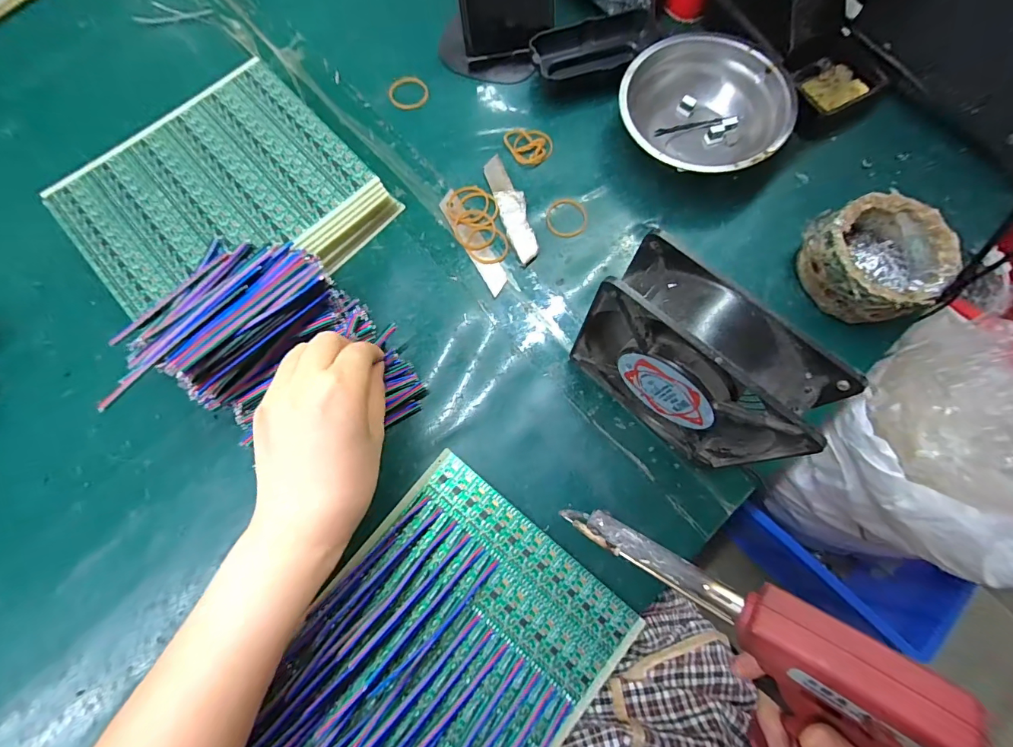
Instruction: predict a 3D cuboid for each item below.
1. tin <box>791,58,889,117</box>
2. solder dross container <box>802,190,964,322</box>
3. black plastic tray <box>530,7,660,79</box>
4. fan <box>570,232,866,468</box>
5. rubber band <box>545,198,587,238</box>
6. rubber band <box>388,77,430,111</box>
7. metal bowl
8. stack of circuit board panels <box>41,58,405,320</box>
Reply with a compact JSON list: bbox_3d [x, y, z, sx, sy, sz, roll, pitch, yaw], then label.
[{"bbox_3d":[0.267,-0.236,0.355,0.065,0.020,0.056,-37,78,-9],"label":"tin"},{"bbox_3d":[0.264,-0.081,0.308,0.083,0.041,0.081,0,75,0],"label":"solder dross container"},{"bbox_3d":[0.077,-0.284,0.374,0.105,0.022,0.050,-23,76,-6],"label":"black plastic tray"},{"bbox_3d":[0.101,-0.002,0.250,0.118,0.120,0.040,41,79,10],"label":"fan"},{"bbox_3d":[0.048,-0.125,0.345,0.033,0.004,0.034,0,75,0],"label":"rubber band"},{"bbox_3d":[-0.085,-0.245,0.379,0.034,0.004,0.031,0,87,-2],"label":"rubber band"},{"bbox_3d":[0.151,-0.203,0.343,0.124,0.047,0.111,11,75,3],"label":"metal bowl"},{"bbox_3d":[-0.216,-0.131,0.334,0.190,0.029,0.181,-42,79,-10],"label":"stack of circuit board panels"}]

